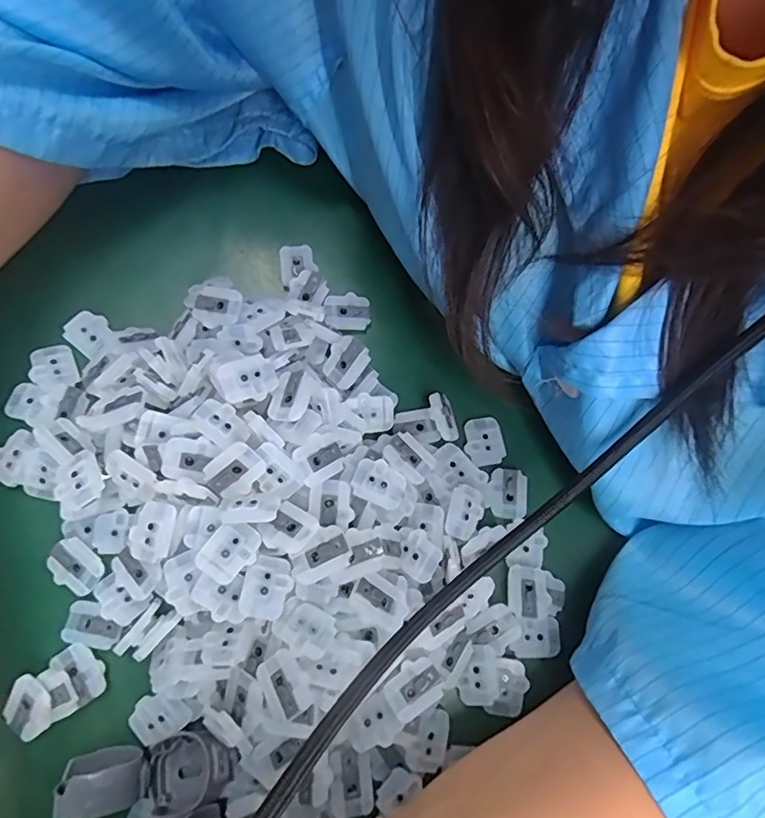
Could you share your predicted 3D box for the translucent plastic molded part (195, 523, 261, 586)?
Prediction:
[{"bbox_3d":[-0.054,0.051,0.193,0.021,0.006,0.016,-43,84,-14],"label":"translucent plastic molded part"}]

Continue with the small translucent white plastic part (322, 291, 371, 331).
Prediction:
[{"bbox_3d":[-0.017,-0.046,0.254,0.021,0.005,0.017,3,75,-6],"label":"small translucent white plastic part"}]

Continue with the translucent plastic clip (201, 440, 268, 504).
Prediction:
[{"bbox_3d":[-0.054,0.022,0.195,0.020,0.006,0.015,-40,83,-14],"label":"translucent plastic clip"}]

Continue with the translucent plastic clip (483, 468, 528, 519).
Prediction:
[{"bbox_3d":[0.055,0.037,0.239,0.018,0.004,0.021,11,75,-4],"label":"translucent plastic clip"}]

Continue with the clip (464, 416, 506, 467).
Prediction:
[{"bbox_3d":[0.046,0.014,0.245,0.017,0.004,0.022,-4,76,-8],"label":"clip"}]

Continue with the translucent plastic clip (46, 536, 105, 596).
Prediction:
[{"bbox_3d":[-0.120,0.062,0.212,0.021,0.006,0.017,39,75,4],"label":"translucent plastic clip"}]

